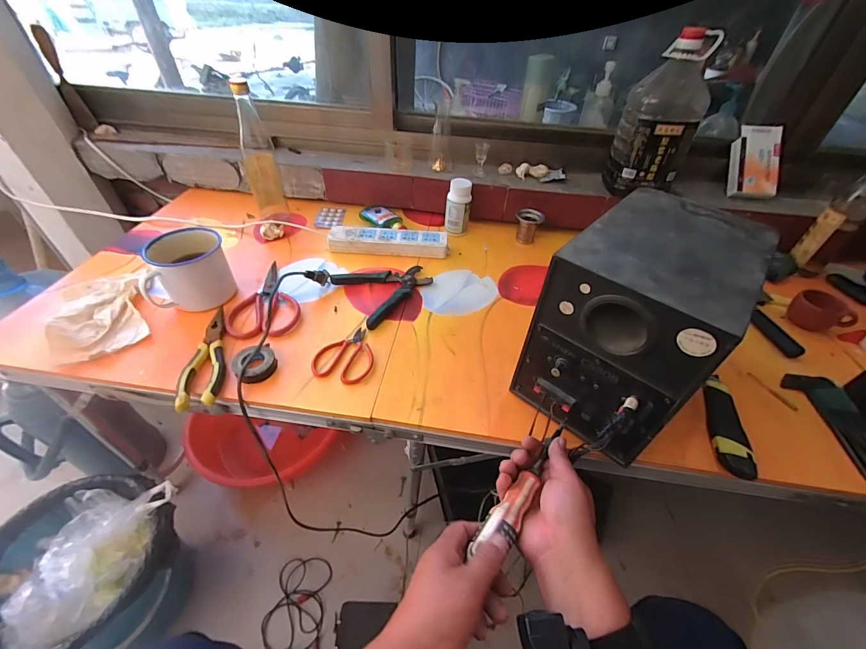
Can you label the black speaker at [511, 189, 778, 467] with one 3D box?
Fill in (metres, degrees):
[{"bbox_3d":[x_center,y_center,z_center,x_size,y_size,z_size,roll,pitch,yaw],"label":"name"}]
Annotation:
[{"bbox_3d":[0.242,-0.008,0.448,0.159,0.203,0.250,34,52,28],"label":"black speaker"}]

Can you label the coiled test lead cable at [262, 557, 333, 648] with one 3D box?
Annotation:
[{"bbox_3d":[-0.281,0.580,0.772,0.123,0.018,0.170,2,44,-1],"label":"coiled test lead cable"}]

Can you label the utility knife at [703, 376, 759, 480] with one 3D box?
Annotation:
[{"bbox_3d":[0.381,0.123,0.487,0.033,0.026,0.168,15,46,12],"label":"utility knife"}]

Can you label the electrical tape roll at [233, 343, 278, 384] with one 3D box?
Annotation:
[{"bbox_3d":[-0.247,0.054,0.520,0.052,0.022,0.054,1,44,-1],"label":"electrical tape roll"}]

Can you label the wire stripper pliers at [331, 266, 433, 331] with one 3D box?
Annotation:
[{"bbox_3d":[-0.078,-0.068,0.655,0.155,0.018,0.135,-27,52,-27],"label":"wire stripper pliers"}]

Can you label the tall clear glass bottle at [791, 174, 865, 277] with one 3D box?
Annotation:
[{"bbox_3d":[0.743,-0.205,0.661,0.054,0.248,0.059,-30,53,-29],"label":"tall clear glass bottle"}]

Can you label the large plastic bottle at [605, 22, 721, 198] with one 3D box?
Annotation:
[{"bbox_3d":[0.411,-0.376,0.677,0.114,0.245,0.104,4,44,1],"label":"large plastic bottle"}]

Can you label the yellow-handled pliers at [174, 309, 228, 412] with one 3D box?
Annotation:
[{"bbox_3d":[-0.322,0.045,0.528,0.051,0.018,0.177,-12,46,-15],"label":"yellow-handled pliers"}]

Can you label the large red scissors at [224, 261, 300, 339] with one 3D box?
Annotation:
[{"bbox_3d":[-0.279,-0.046,0.627,0.105,0.006,0.185,-6,45,-9],"label":"large red scissors"}]

